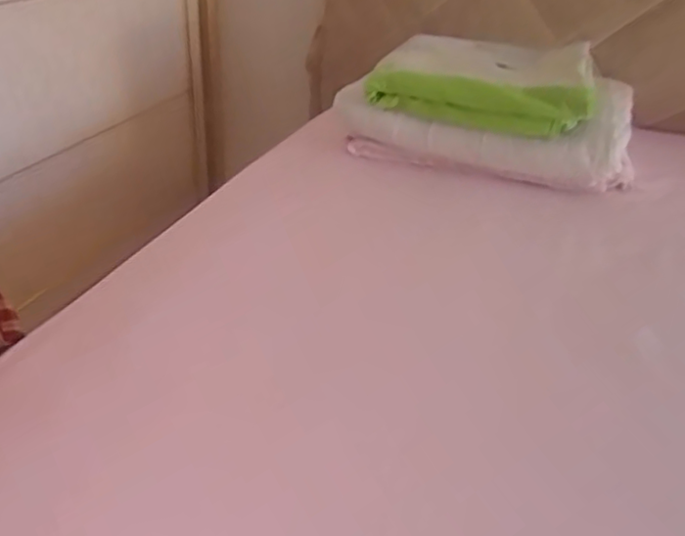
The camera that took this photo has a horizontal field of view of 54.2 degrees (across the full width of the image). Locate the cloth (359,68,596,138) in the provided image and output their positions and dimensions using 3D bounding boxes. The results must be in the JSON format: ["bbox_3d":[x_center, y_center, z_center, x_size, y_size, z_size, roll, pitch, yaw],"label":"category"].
[{"bbox_3d":[0.170,-0.219,0.873,0.286,0.054,0.045,16,29,23],"label":"cloth"}]

